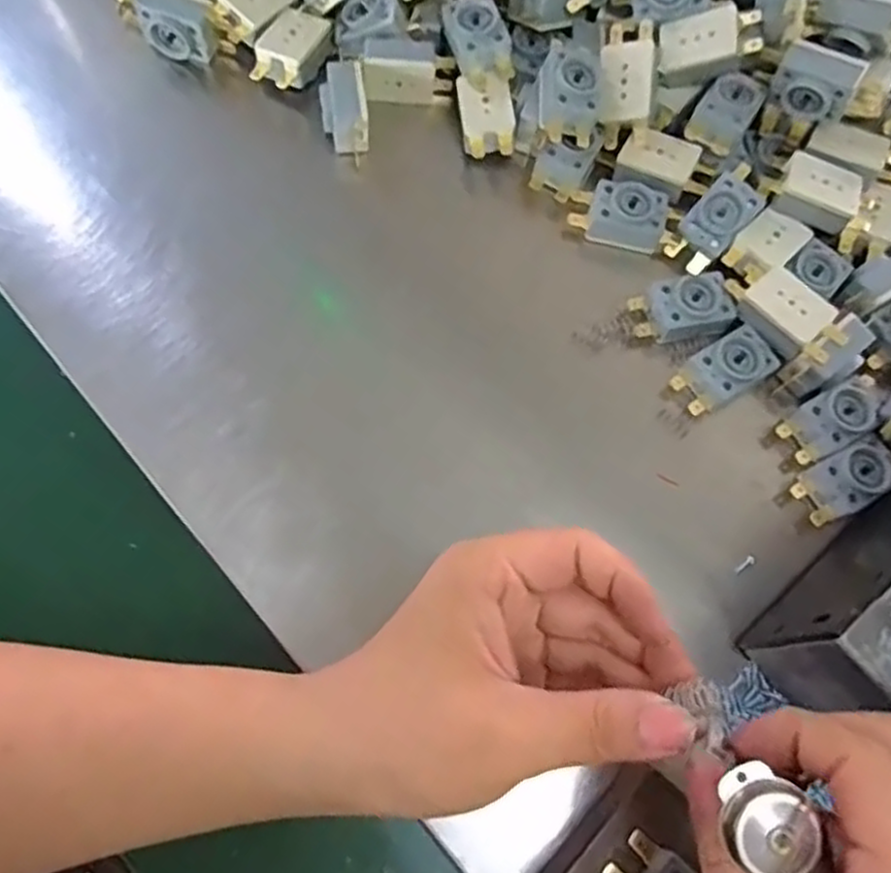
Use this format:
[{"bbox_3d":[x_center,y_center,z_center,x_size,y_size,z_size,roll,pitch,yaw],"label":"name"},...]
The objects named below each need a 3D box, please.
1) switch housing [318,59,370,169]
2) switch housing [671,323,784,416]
[{"bbox_3d":[-0.052,-0.166,0.391,0.023,0.030,0.041,-7,73,-5],"label":"switch housing"},{"bbox_3d":[0.134,-0.031,0.366,0.047,0.022,0.026,-31,76,-12],"label":"switch housing"}]

